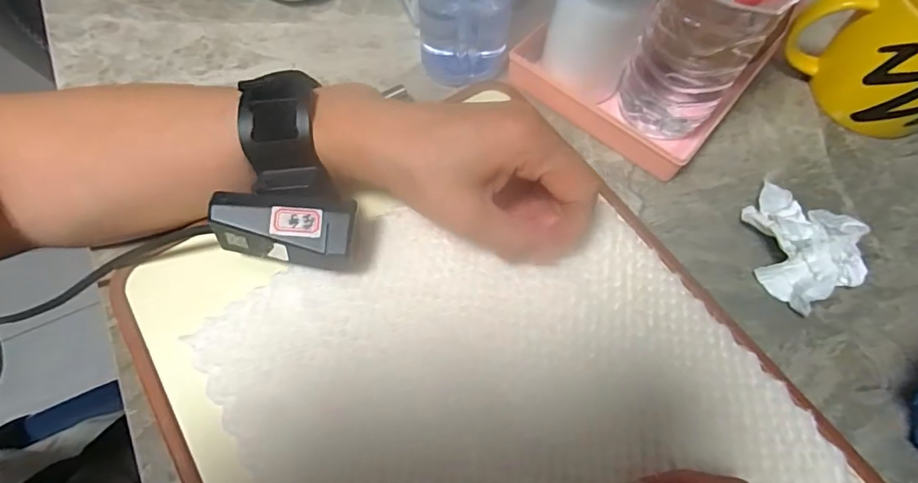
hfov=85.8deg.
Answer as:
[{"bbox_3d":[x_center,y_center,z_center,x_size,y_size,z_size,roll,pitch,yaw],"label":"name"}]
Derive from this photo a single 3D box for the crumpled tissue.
[{"bbox_3d":[0.202,-0.001,0.291,0.062,0.031,0.070,-25,68,-13],"label":"crumpled tissue"}]

